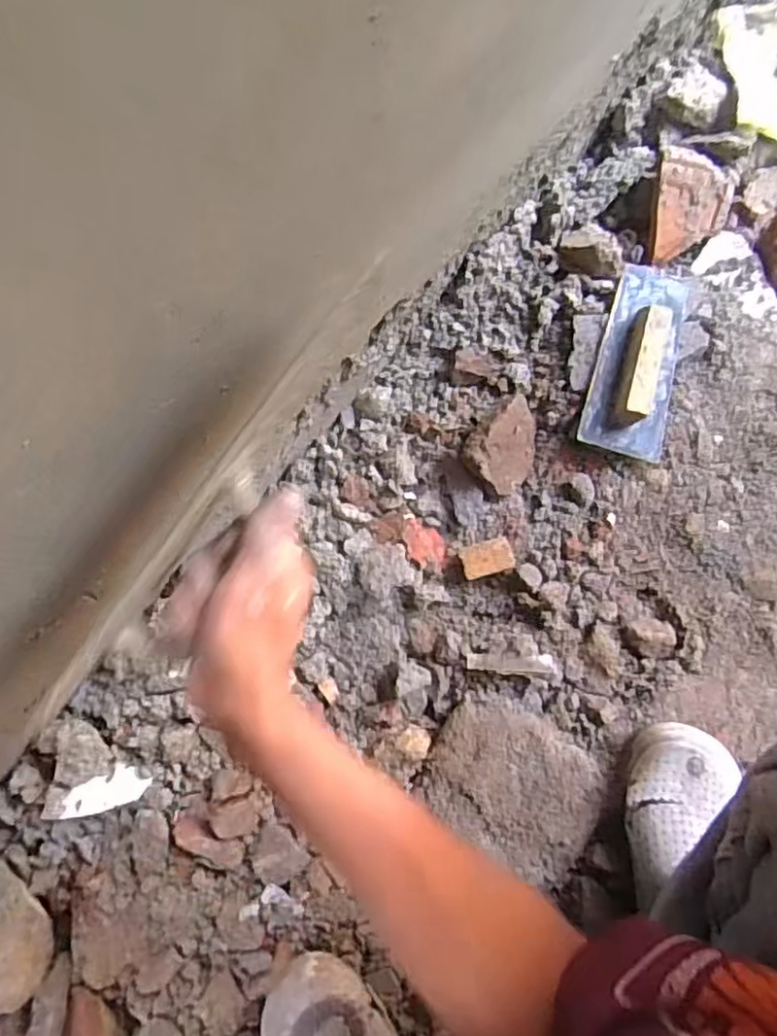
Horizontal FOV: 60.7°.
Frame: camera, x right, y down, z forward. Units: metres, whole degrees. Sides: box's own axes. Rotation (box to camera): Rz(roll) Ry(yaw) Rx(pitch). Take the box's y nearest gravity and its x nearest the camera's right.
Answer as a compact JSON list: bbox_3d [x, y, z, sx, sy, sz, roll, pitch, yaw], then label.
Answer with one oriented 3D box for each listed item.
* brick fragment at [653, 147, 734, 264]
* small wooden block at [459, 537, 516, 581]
[{"bbox_3d":[0.303,-0.316,0.669,0.089,0.030,0.099,-10,115,-10],"label":"brick fragment"},{"bbox_3d":[0.091,0.038,0.611,0.047,0.018,0.030,-16,80,0],"label":"small wooden block"}]

